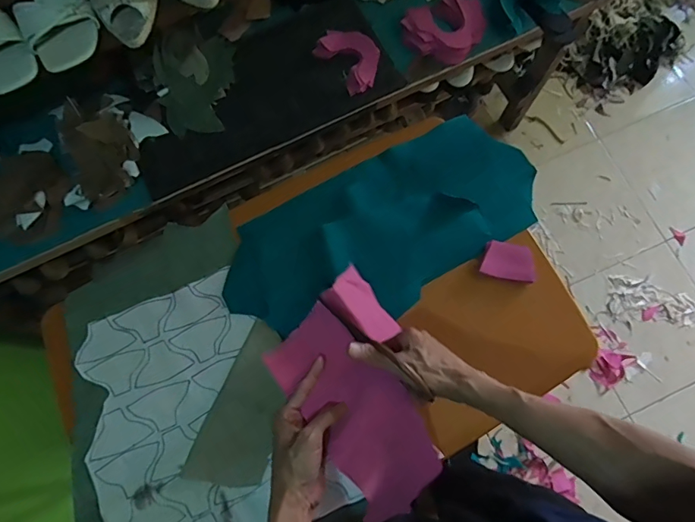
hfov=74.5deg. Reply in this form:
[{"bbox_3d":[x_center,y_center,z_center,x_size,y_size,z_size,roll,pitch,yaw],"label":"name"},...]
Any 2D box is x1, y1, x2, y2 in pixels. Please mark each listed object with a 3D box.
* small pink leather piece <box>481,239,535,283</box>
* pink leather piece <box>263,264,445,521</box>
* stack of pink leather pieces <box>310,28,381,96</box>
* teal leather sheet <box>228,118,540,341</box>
[{"bbox_3d":[0.245,0.001,0.696,0.077,0.019,0.055,12,76,4],"label":"small pink leather piece"},{"bbox_3d":[0.027,0.167,0.589,0.166,0.116,0.282,-33,77,-7],"label":"pink leather piece"},{"bbox_3d":[0.012,-0.399,0.895,0.093,0.032,0.135,-33,77,-7],"label":"stack of pink leather pieces"},{"bbox_3d":[0.057,-0.051,0.716,0.500,0.021,0.230,-26,76,-5],"label":"teal leather sheet"}]

